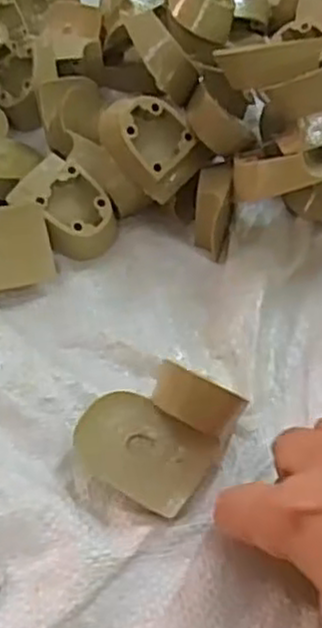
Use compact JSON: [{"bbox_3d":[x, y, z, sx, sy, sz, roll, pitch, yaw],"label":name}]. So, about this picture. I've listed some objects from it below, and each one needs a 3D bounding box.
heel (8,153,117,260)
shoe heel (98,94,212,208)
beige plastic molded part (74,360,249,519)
[{"bbox_3d":[-0.051,-0.057,0.404,0.039,0.020,0.058,-40,87,-22],"label":"heel"},{"bbox_3d":[-0.005,-0.092,0.403,0.035,0.026,0.056,-42,98,-29],"label":"shoe heel"},{"bbox_3d":[-0.003,0.048,0.315,0.057,0.046,0.052,27,55,16],"label":"beige plastic molded part"}]

